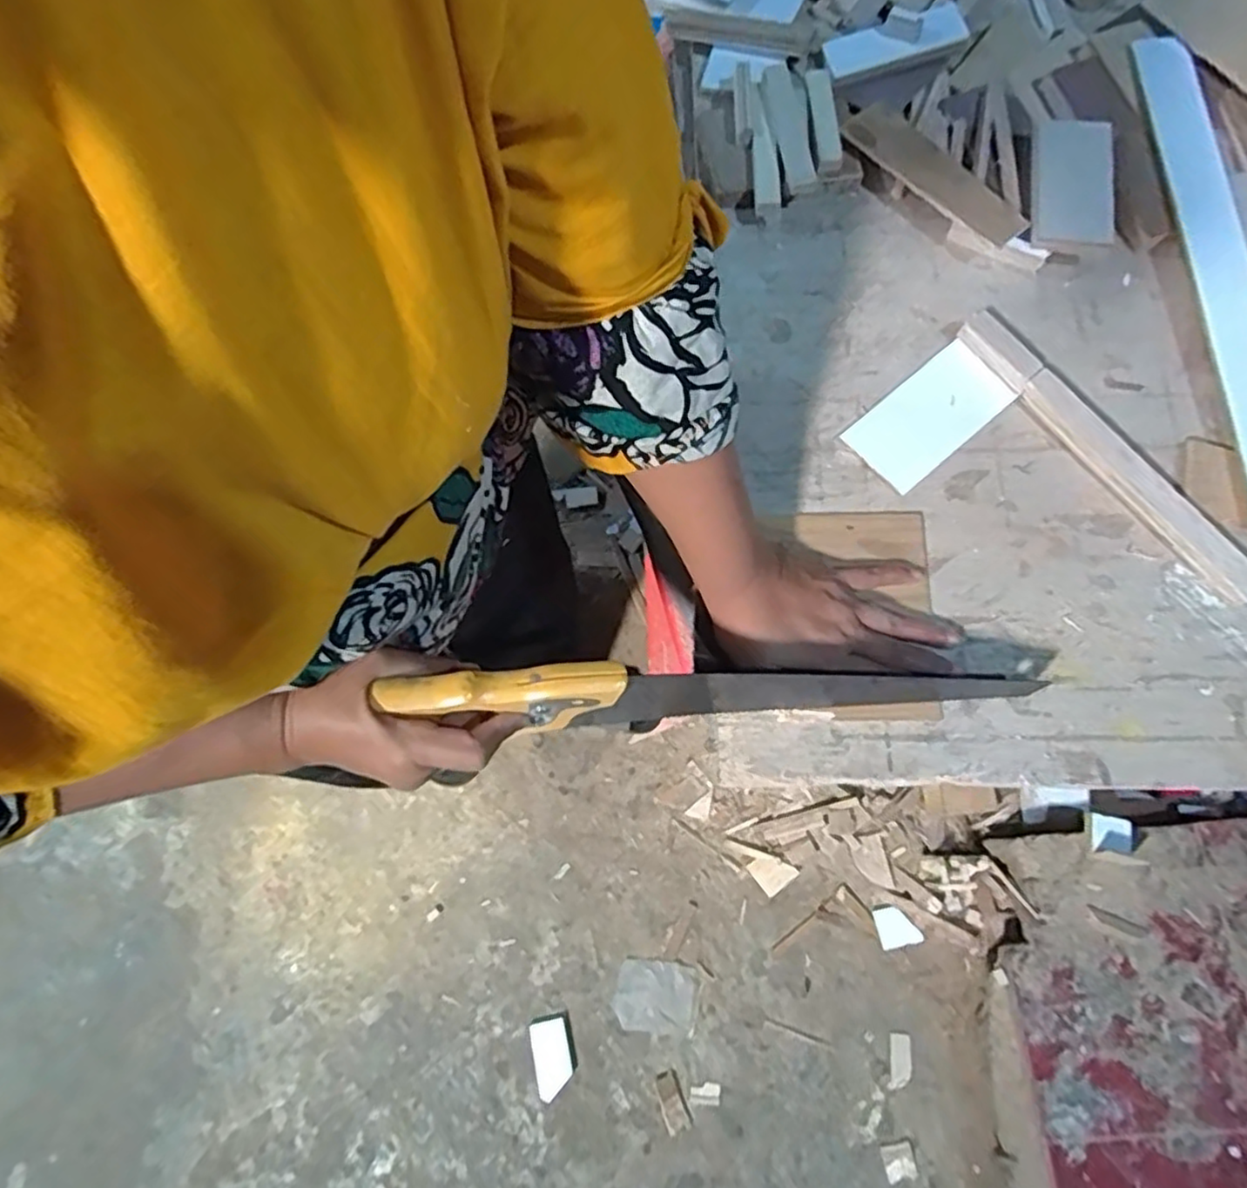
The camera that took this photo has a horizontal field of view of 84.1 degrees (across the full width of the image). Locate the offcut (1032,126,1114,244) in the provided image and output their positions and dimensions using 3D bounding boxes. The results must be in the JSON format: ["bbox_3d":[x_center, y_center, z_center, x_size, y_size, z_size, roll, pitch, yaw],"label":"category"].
[{"bbox_3d":[0.357,-0.328,0.550,0.052,0.010,0.118,5,73,23],"label":"offcut"}]

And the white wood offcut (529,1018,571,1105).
[{"bbox_3d":[-0.107,0.690,1.031,0.053,0.017,0.101,-14,69,-3],"label":"white wood offcut"}]

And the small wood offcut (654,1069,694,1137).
[{"bbox_3d":[0.071,0.739,1.008,0.037,0.004,0.074,-18,69,-4],"label":"small wood offcut"}]

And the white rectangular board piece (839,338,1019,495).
[{"bbox_3d":[0.232,-0.135,0.526,0.118,0.005,0.064,-40,77,-3],"label":"white rectangular board piece"}]

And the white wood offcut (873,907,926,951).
[{"bbox_3d":[0.416,0.507,1.052,0.062,0.004,0.058,-18,80,8],"label":"white wood offcut"}]

